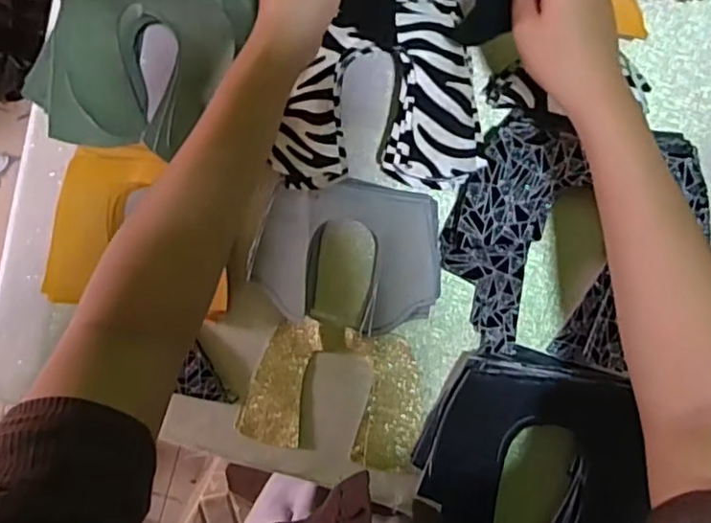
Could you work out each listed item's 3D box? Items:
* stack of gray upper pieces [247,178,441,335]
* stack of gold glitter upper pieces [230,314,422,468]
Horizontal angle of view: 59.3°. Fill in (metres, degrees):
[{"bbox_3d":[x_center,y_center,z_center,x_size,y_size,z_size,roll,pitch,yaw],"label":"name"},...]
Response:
[{"bbox_3d":[-0.007,-0.006,0.531,0.155,0.022,0.119,9,97,3],"label":"stack of gray upper pieces"},{"bbox_3d":[-0.019,0.117,0.556,0.157,0.009,0.117,11,97,3],"label":"stack of gold glitter upper pieces"}]

